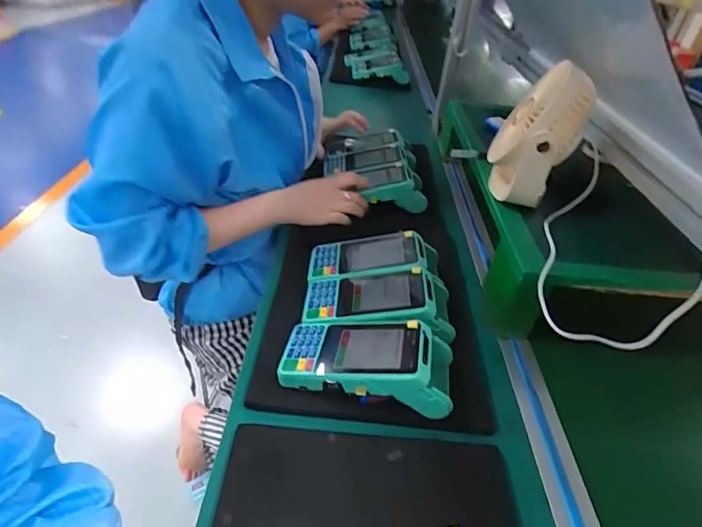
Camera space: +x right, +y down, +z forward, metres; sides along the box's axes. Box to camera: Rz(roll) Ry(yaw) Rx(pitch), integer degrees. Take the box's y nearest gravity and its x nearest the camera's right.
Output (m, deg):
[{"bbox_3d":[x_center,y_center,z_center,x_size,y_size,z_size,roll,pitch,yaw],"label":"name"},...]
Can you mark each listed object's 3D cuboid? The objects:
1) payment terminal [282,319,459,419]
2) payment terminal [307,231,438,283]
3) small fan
[{"bbox_3d":[0.016,0.097,0.442,0.171,0.062,0.074,10,38,3],"label":"payment terminal"},{"bbox_3d":[0.032,0.003,0.573,0.174,0.057,0.084,-6,39,2],"label":"payment terminal"},{"bbox_3d":[0.225,-0.150,0.534,0.097,0.167,0.089,20,40,15],"label":"small fan"}]

